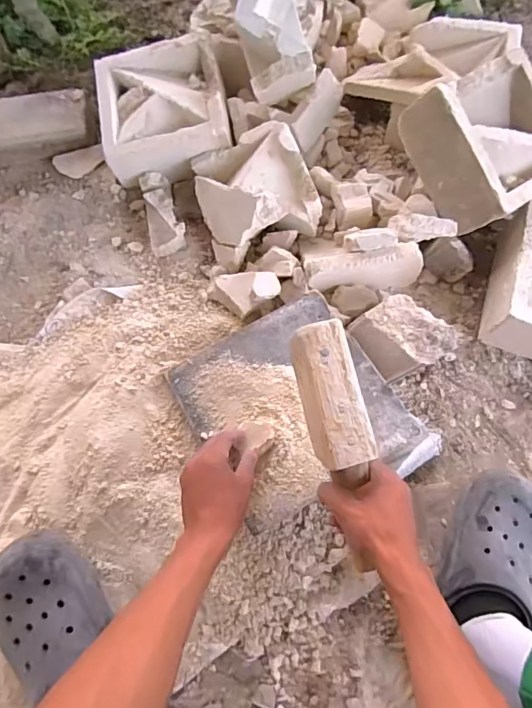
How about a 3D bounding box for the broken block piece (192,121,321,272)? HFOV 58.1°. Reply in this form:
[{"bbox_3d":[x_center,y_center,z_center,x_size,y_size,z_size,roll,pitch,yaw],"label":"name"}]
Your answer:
[{"bbox_3d":[-0.020,-0.255,0.742,0.165,0.084,0.178,-18,72,-6],"label":"broken block piece"}]

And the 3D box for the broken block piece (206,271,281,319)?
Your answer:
[{"bbox_3d":[-0.032,-0.089,0.705,0.101,0.034,0.058,2,71,1],"label":"broken block piece"}]

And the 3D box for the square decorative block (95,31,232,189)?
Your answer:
[{"bbox_3d":[-0.172,-0.407,0.796,0.210,0.070,0.211,-13,71,-4],"label":"square decorative block"}]

